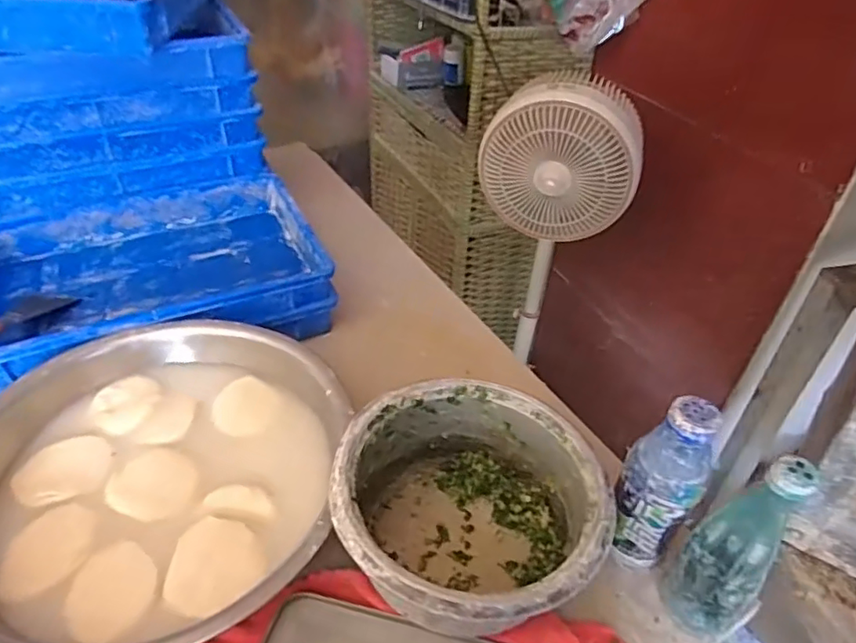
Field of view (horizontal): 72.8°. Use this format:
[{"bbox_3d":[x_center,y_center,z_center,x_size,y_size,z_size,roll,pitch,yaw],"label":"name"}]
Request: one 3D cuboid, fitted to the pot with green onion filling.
[{"bbox_3d":[0.039,0.189,0.575,0.238,0.137,0.243,1,41,-1],"label":"pot with green onion filling"}]

